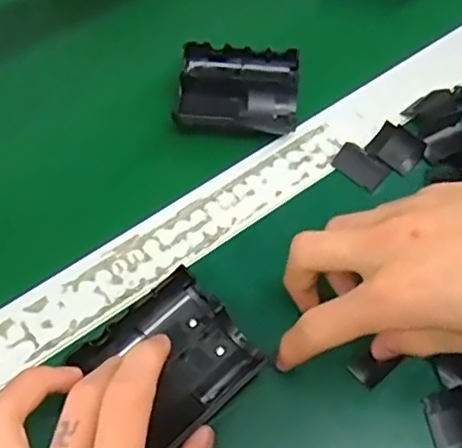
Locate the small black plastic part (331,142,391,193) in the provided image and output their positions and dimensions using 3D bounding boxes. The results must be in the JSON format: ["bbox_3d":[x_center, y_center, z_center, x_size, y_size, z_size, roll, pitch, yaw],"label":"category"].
[{"bbox_3d":[0.083,-0.037,0.403,0.023,0.006,0.034,-40,69,-23],"label":"small black plastic part"}]

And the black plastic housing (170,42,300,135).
[{"bbox_3d":[0.005,-0.087,0.419,0.076,0.019,0.070,6,60,0],"label":"black plastic housing"}]

